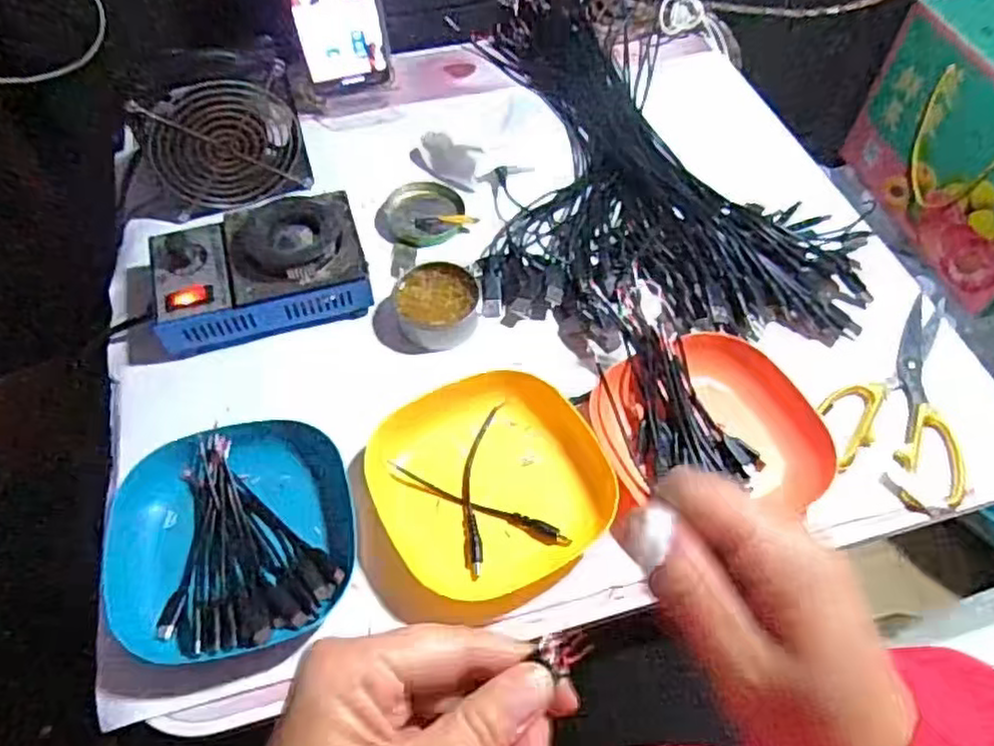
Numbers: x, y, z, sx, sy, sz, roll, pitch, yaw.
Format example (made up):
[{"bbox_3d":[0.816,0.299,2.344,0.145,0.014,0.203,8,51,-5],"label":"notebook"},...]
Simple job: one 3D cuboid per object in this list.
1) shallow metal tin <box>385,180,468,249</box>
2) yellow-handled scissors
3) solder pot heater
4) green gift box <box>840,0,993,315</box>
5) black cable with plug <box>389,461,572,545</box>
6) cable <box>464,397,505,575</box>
[{"bbox_3d":[-0.059,-0.132,0.595,0.064,0.014,0.060,0,58,-1],"label":"shallow metal tin"},{"bbox_3d":[0.276,0.008,0.503,0.087,0.006,0.163,11,58,6],"label":"yellow-handled scissors"},{"bbox_3d":[-0.173,-0.077,0.524,0.147,0.057,0.092,-18,60,-12],"label":"solder pot heater"},{"bbox_3d":[0.622,-0.277,0.887,0.154,0.232,0.324,-13,59,-9],"label":"green gift box"},{"bbox_3d":[-0.010,0.080,0.445,0.117,0.022,0.009,17,59,10],"label":"black cable with plug"},{"bbox_3d":[-0.012,0.070,0.456,0.018,0.004,0.116,6,58,3],"label":"cable"}]

